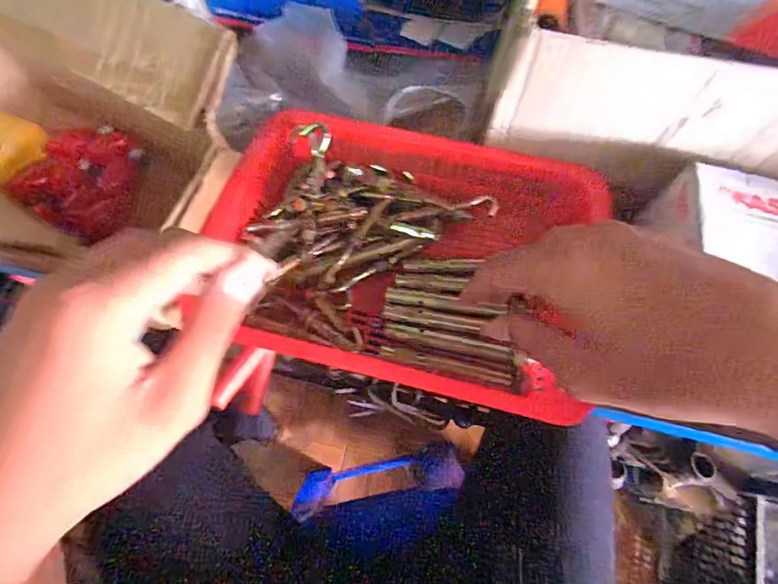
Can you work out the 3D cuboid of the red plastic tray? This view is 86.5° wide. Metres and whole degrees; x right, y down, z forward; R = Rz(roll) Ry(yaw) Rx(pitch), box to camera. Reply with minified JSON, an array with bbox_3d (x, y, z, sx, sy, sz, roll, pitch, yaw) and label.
[{"bbox_3d":[0.008,-0.040,0.328,0.275,0.065,0.215,16,72,5],"label":"red plastic tray"}]

